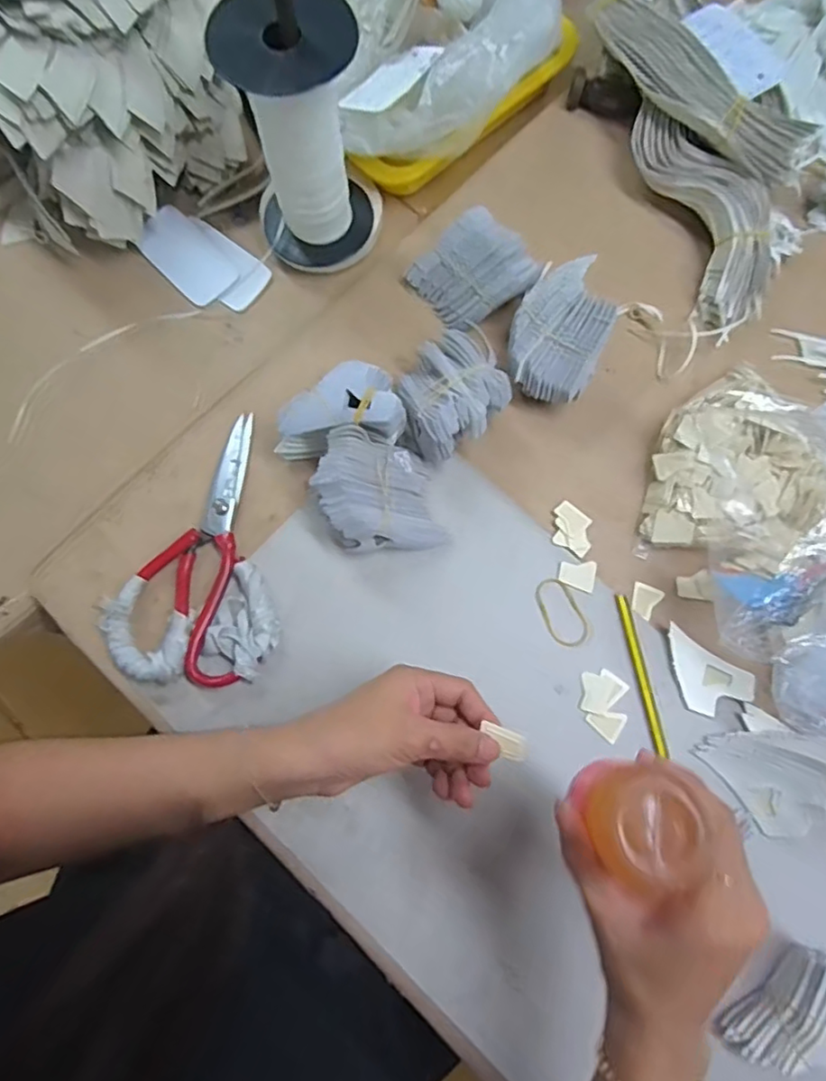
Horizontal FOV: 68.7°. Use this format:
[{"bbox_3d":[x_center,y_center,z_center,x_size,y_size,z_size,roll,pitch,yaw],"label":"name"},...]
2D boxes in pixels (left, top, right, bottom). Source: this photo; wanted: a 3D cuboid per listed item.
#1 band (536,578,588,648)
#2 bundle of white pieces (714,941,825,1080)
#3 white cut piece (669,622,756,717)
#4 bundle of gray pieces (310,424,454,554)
[{"bbox_3d":[0.115,0.056,0.470,0.028,0.004,0.056,-25,82,1],"label":"band"},{"bbox_3d":[0.258,0.313,0.393,0.056,0.053,0.089,41,81,8],"label":"bundle of white pieces"},{"bbox_3d":[0.218,0.104,0.456,0.073,0.005,0.045,32,80,6],"label":"white cut piece"},{"bbox_3d":[-0.026,-0.036,0.459,0.091,0.060,0.088,-10,78,-2],"label":"bundle of gray pieces"}]

